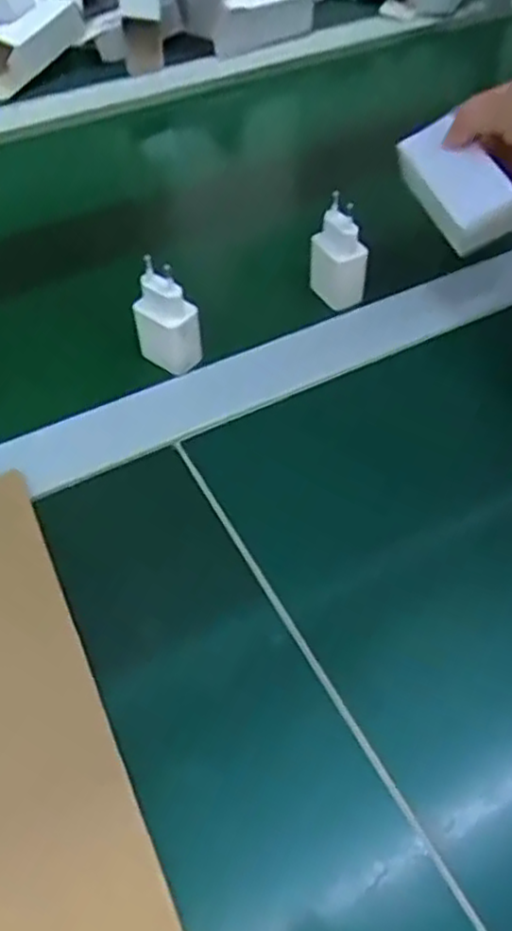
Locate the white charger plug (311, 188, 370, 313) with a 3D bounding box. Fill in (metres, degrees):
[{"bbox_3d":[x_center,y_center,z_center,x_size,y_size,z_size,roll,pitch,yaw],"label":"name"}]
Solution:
[{"bbox_3d":[0.060,-0.154,0.523,0.021,0.074,0.043,-26,55,-20],"label":"white charger plug"}]

